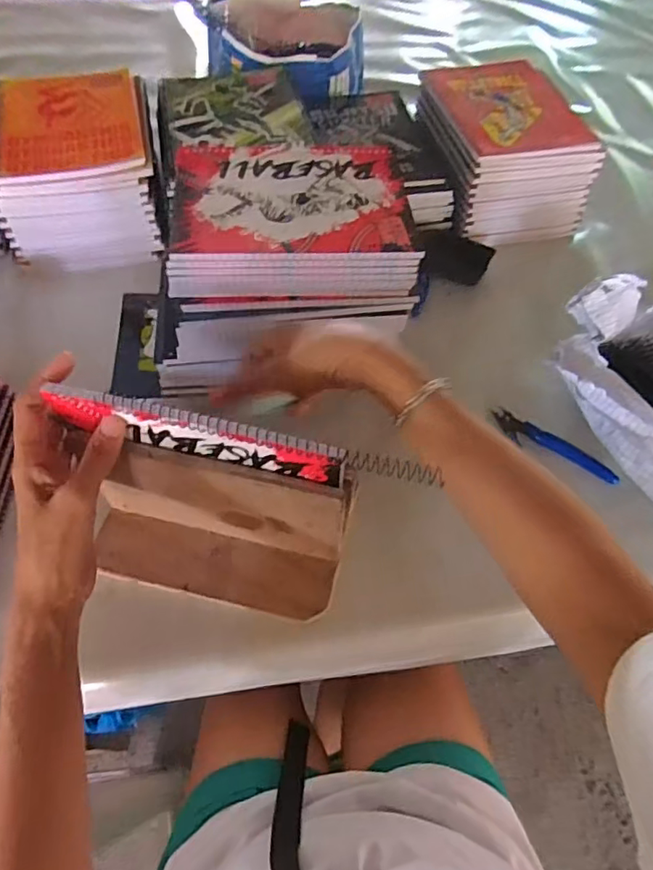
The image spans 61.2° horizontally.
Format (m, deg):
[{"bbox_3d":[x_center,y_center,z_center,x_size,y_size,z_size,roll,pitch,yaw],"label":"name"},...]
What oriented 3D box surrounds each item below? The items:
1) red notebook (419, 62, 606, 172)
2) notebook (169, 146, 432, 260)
[{"bbox_3d":[0.203,-0.385,0.640,0.166,0.016,0.201,-10,58,-9],"label":"red notebook"},{"bbox_3d":[-0.030,-0.201,0.471,0.195,0.012,0.142,-3,57,-5],"label":"notebook"}]

